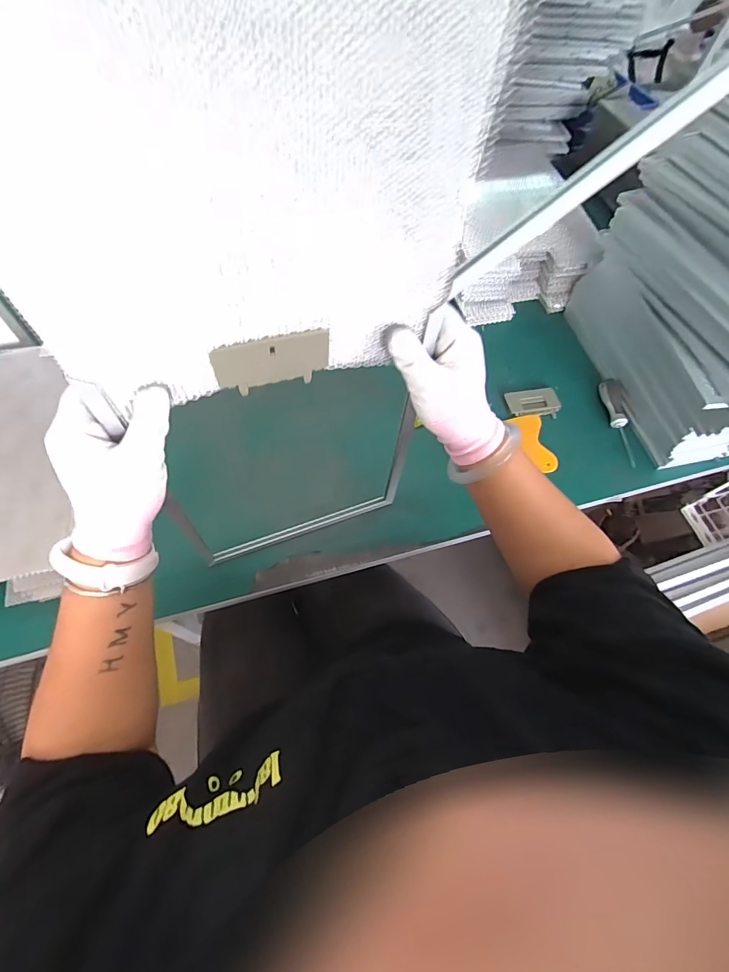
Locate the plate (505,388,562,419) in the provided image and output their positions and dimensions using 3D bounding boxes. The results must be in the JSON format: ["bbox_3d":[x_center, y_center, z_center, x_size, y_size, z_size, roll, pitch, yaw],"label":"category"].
[{"bbox_3d":[0.279,-0.135,0.710,0.088,0.013,0.051,-4,62,-6],"label":"plate"}]

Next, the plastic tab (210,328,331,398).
[{"bbox_3d":[-0.068,-0.093,0.329,0.085,0.048,0.005,-15,64,-11],"label":"plastic tab"}]

